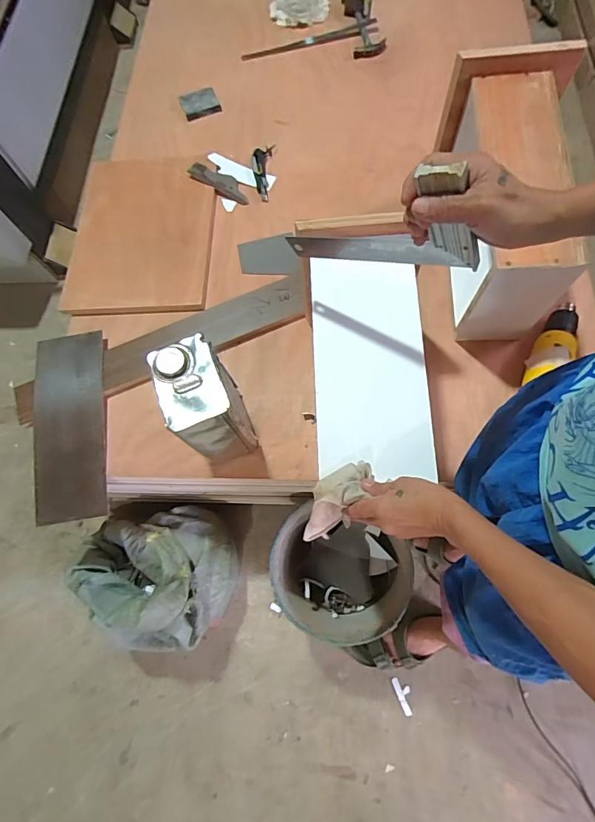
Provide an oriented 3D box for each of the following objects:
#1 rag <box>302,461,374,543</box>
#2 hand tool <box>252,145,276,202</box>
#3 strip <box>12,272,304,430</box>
[{"bbox_3d":[0.049,0.121,0.562,0.057,0.061,0.127,34,100,20],"label":"rag"},{"bbox_3d":[-0.093,-0.646,1.129,0.057,0.027,0.189,-2,78,3],"label":"hand tool"},{"bbox_3d":[-0.310,-0.151,0.967,0.692,0.021,0.129,-23,71,-2],"label":"strip"}]

